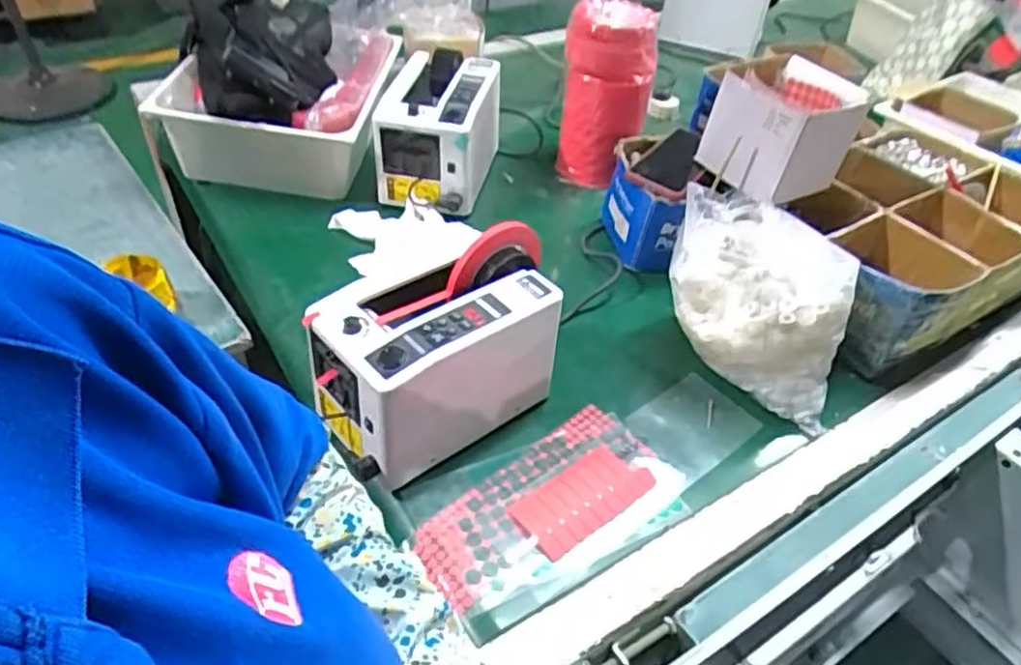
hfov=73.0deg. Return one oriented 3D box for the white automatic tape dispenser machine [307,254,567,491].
[{"bbox_3d":[-0.070,0.034,0.684,0.208,0.159,0.126,-23,52,-27],"label":"white automatic tape dispenser machine"}]

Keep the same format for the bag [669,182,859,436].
[{"bbox_3d":[0.274,-0.039,0.778,0.194,0.160,0.193,18,45,11],"label":"bag"}]

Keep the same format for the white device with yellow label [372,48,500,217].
[{"bbox_3d":[-0.106,-0.310,1.058,0.145,0.158,0.253,12,44,5],"label":"white device with yellow label"}]

